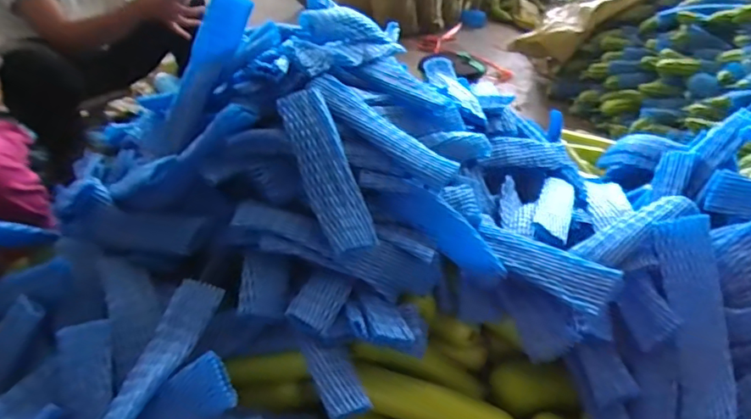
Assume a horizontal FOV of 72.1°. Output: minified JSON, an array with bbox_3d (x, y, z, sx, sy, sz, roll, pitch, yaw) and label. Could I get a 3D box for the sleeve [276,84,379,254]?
[{"bbox_3d":[-0.065,-0.057,0.664,0.060,0.017,0.237,-15,70,-20],"label":"sleeve"}]

